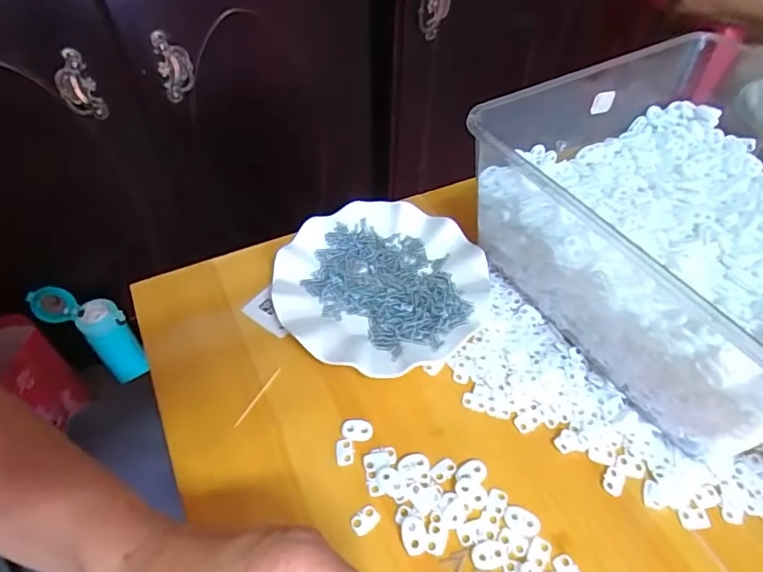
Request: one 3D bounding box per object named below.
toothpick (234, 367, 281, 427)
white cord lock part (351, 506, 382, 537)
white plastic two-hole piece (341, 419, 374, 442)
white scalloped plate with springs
[{"bbox_3d":[-0.095,0.084,0.398,0.004,0.004,0.056,24,55,18],"label":"toothpick"},{"bbox_3d":[-0.011,0.154,0.339,0.019,0.004,0.014,-29,57,-21],"label":"white cord lock part"},{"bbox_3d":[-0.018,0.106,0.378,0.023,0.006,0.014,6,52,5],"label":"white plastic two-hole piece"},{"bbox_3d":[0.000,-0.003,0.456,0.178,0.022,0.176,0,51,0],"label":"white scalloped plate with springs"}]

